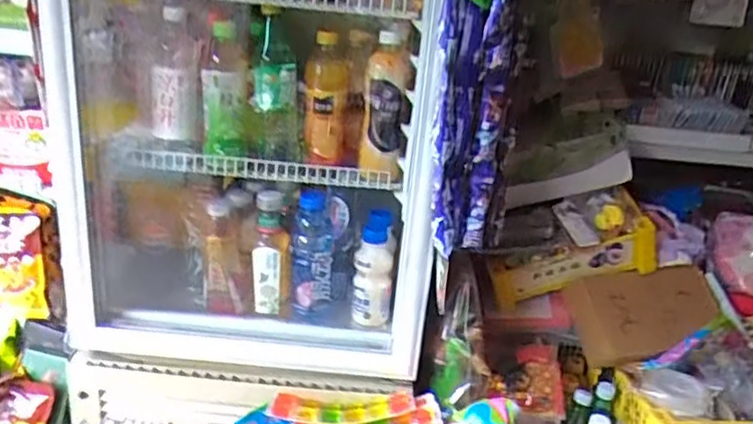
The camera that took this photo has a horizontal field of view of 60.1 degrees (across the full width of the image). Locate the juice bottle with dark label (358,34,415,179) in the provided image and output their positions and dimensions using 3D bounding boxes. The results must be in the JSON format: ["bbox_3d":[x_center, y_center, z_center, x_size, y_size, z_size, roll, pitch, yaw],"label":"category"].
[{"bbox_3d":[0.015,-0.153,0.952,0.065,0.203,0.058,5,24,-3],"label":"juice bottle with dark label"}]

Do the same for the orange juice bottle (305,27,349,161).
[{"bbox_3d":[-0.076,-0.175,0.982,0.059,0.180,0.062,5,24,-3],"label":"orange juice bottle"}]

